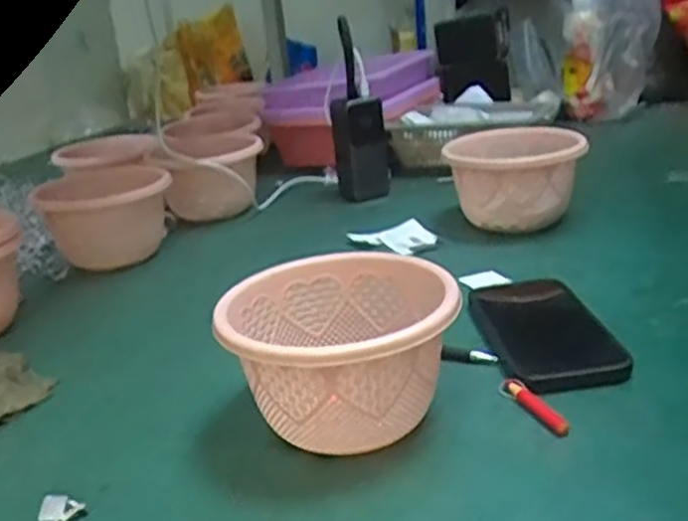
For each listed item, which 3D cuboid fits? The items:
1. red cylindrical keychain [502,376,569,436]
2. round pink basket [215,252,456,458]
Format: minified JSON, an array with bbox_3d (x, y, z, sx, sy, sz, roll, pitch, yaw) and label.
[{"bbox_3d":[0.120,0.093,0.464,0.010,0.013,0.064,-13,22,-20],"label":"red cylindrical keychain"},{"bbox_3d":[-0.002,0.062,0.464,0.134,0.093,0.131,-5,21,2],"label":"round pink basket"}]

